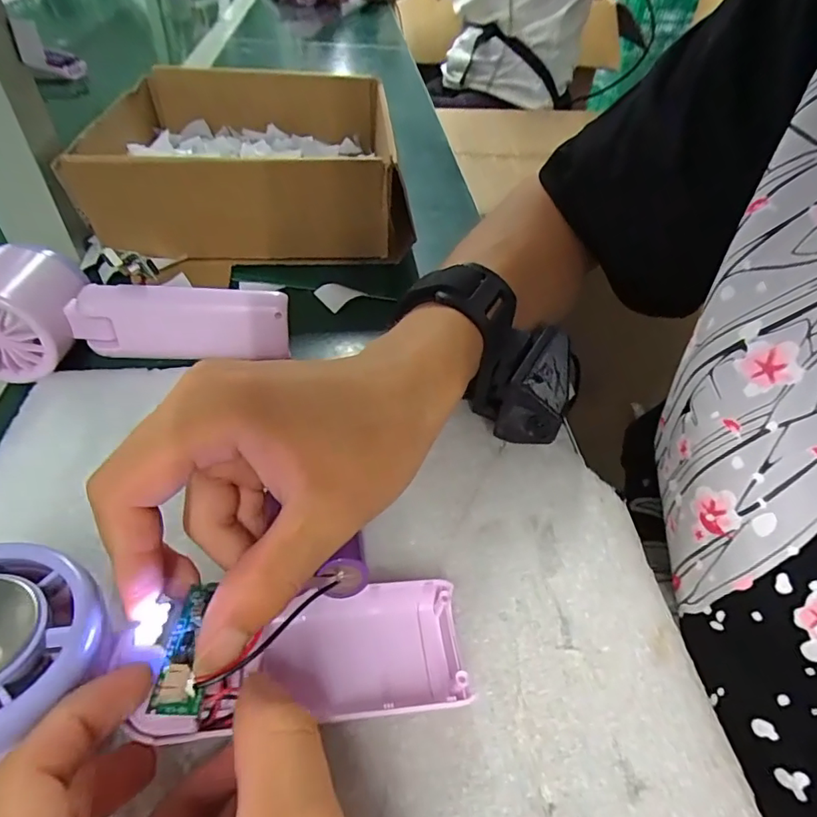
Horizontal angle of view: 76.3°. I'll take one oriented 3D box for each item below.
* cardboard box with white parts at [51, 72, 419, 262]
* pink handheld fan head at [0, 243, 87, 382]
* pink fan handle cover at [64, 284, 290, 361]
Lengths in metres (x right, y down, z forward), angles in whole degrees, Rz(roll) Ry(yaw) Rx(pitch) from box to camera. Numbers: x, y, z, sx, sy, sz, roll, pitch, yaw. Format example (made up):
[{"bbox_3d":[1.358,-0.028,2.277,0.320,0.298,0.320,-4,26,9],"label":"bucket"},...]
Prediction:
[{"bbox_3d":[-0.125,-0.209,0.426,0.221,0.072,0.269,-4,47,-9],"label":"cardboard box with white parts"},{"bbox_3d":[-0.203,-0.052,0.273,0.058,0.050,0.052,-4,47,-9],"label":"pink handheld fan head"},{"bbox_3d":[-0.122,-0.045,0.281,0.110,0.040,0.016,-1,46,-6],"label":"pink fan handle cover"}]

